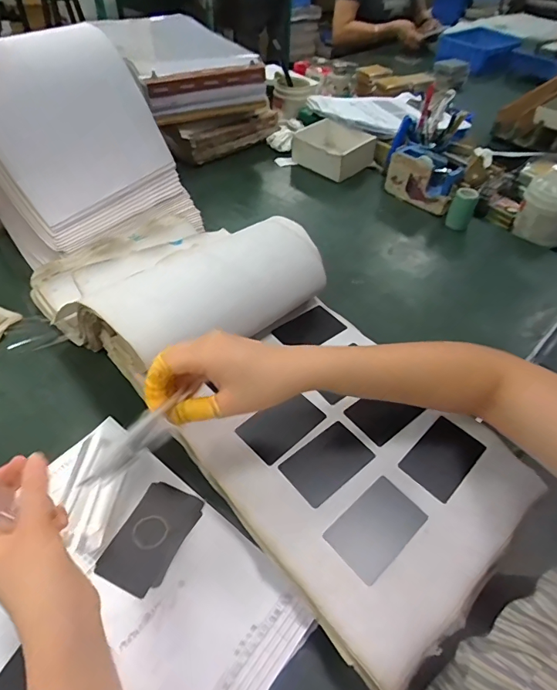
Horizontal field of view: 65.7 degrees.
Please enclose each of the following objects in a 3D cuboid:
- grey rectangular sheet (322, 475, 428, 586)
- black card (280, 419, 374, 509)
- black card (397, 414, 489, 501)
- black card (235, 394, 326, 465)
[{"bbox_3d":[0.088,0.162,0.386,0.084,0.004,0.054,-34,58,-26],"label":"grey rectangular sheet"},{"bbox_3d":[0.049,0.115,0.427,0.085,0.004,0.054,-31,57,-29],"label":"black card"},{"bbox_3d":[0.166,0.112,0.434,0.086,0.004,0.053,-34,58,-32],"label":"black card"},{"bbox_3d":[0.003,0.083,0.453,0.084,0.004,0.052,-34,61,-32],"label":"black card"}]

